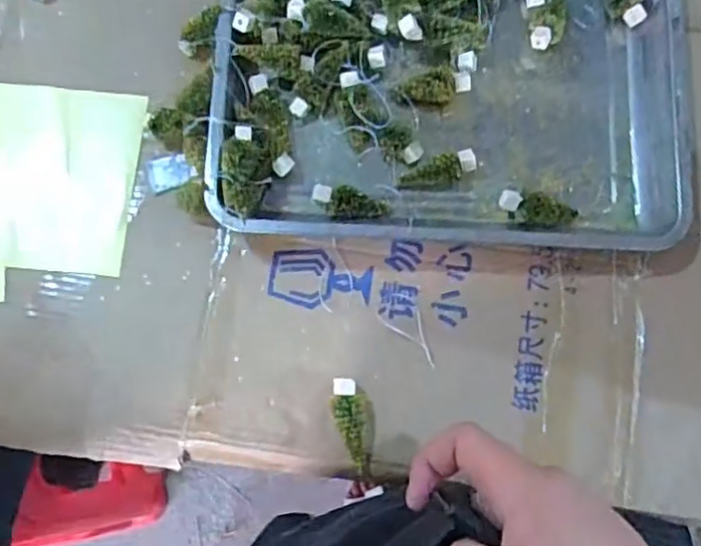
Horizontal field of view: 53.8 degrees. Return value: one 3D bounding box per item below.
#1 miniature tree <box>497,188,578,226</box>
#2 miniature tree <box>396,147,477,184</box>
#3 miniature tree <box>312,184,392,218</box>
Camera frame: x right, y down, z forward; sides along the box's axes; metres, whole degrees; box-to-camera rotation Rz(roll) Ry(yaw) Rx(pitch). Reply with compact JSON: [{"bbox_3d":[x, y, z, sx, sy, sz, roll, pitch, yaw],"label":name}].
[{"bbox_3d":[0.178,-0.057,0.657,0.073,0.034,0.029,9,78,1],"label":"miniature tree"},{"bbox_3d":[0.083,-0.097,0.663,0.072,0.032,0.023,-11,78,-3],"label":"miniature tree"},{"bbox_3d":[0.000,-0.064,0.654,0.074,0.034,0.026,11,78,2],"label":"miniature tree"}]

